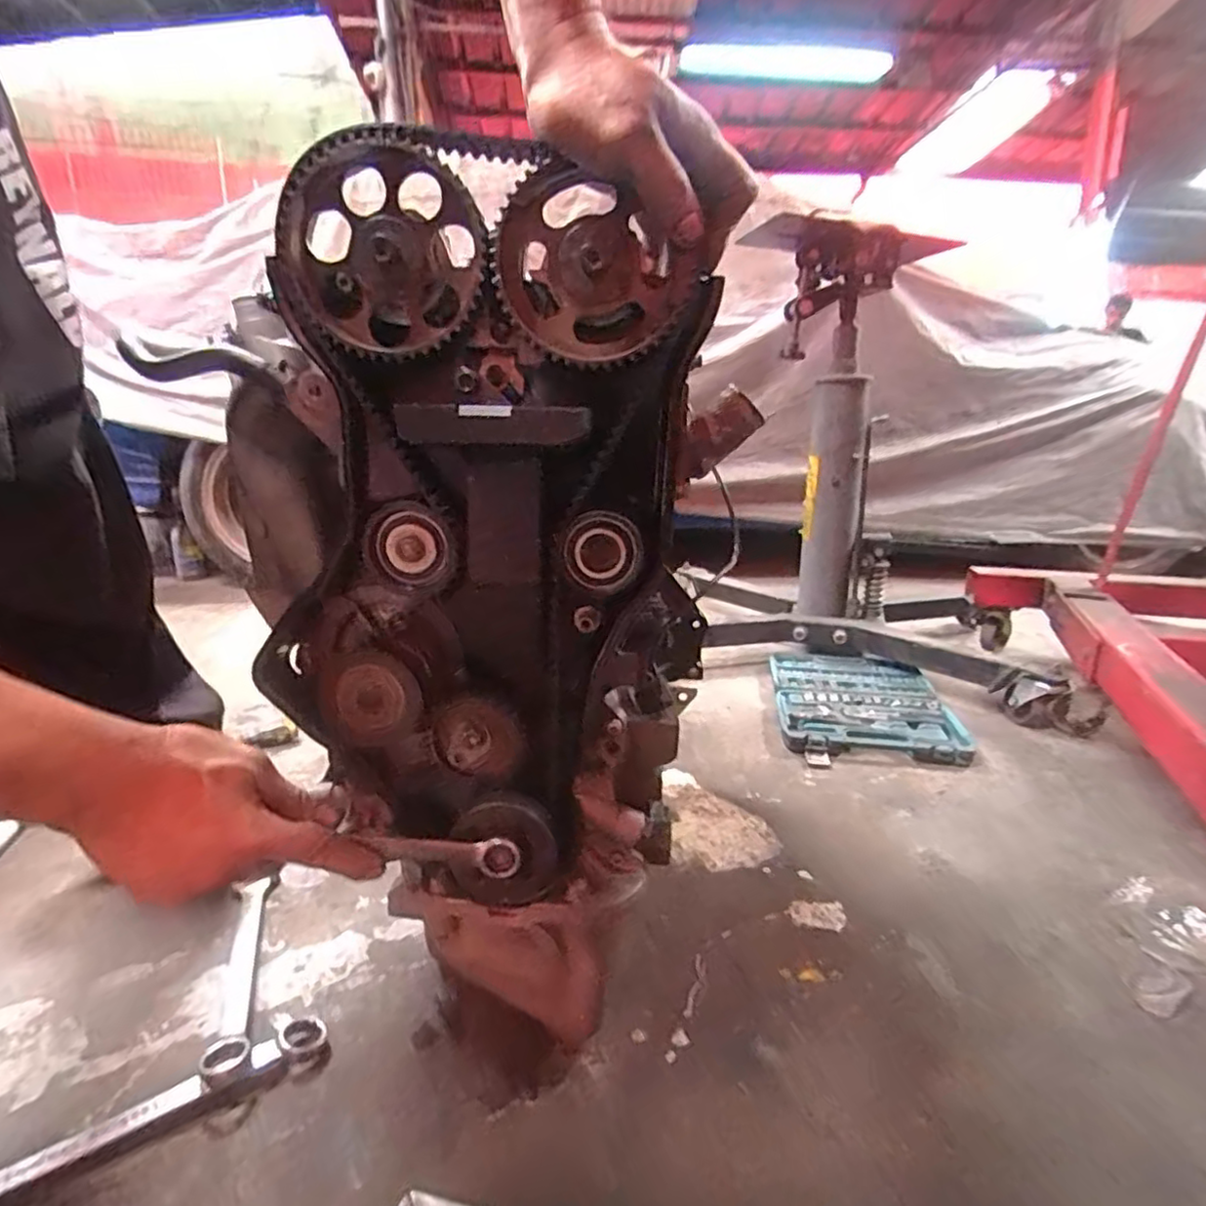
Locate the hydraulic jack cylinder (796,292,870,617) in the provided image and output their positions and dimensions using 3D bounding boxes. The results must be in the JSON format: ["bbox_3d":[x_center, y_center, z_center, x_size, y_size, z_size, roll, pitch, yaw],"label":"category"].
[{"bbox_3d":[0.479,-0.266,1.371,0.129,0.591,0.104,6,16,18],"label":"hydraulic jack cylinder"}]

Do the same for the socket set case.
[{"bbox_3d":[0.449,0.176,1.165,0.284,0.040,0.409,3,15,8],"label":"socket set case"}]

